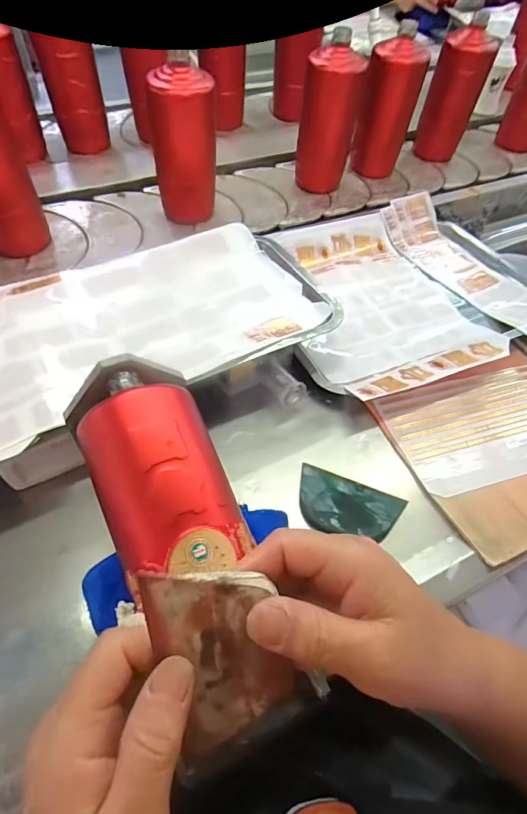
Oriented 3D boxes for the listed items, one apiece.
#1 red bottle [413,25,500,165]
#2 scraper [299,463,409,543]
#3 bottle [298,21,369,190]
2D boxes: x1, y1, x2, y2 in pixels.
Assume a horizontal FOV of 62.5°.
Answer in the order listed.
[{"bbox_3d":[0.304,-0.495,0.701,0.066,0.170,0.059,-5,54,-8],"label":"red bottle"},{"bbox_3d":[0.075,0.089,0.391,0.093,0.006,0.056,17,49,13],"label":"scraper"},{"bbox_3d":[0.094,-0.413,0.632,0.070,0.170,0.065,-32,62,-22],"label":"bottle"}]

